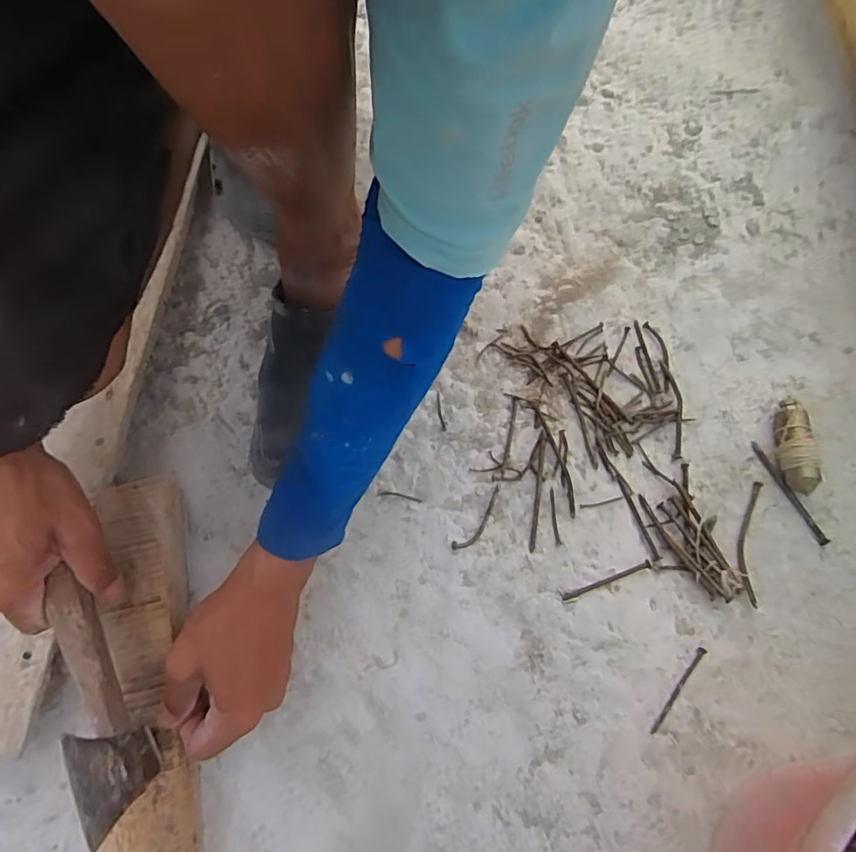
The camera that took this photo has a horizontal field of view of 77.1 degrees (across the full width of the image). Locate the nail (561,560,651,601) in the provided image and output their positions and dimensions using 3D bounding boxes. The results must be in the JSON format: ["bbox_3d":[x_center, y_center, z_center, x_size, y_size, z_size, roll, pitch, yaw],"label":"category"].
[{"bbox_3d":[0.142,0.123,0.427,0.076,0.004,0.007,-19,69,-5],"label":"nail"}]

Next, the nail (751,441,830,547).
[{"bbox_3d":[0.302,0.055,0.450,0.009,0.005,0.095,-23,70,-6],"label":"nail"}]

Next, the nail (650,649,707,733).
[{"bbox_3d":[0.187,0.196,0.401,0.005,0.004,0.072,38,75,15],"label":"nail"}]

